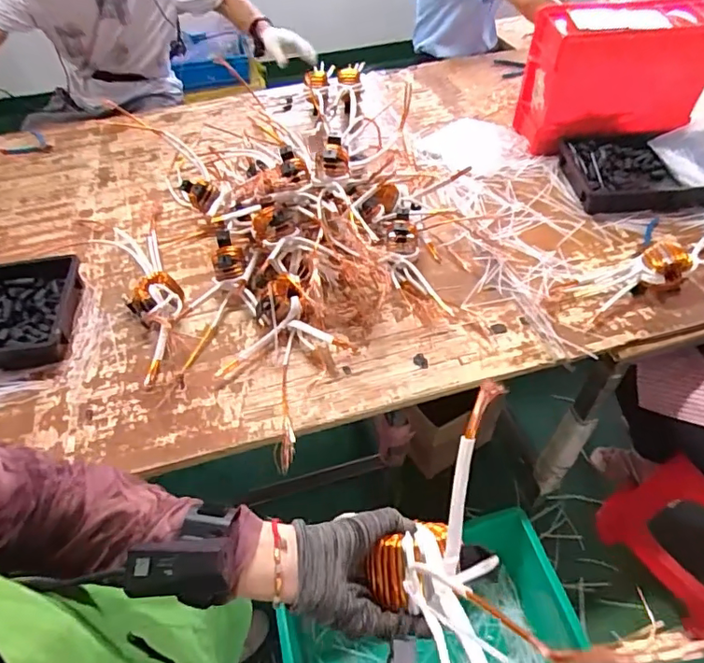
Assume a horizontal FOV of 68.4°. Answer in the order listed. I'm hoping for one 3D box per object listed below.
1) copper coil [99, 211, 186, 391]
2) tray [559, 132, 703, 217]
[{"bbox_3d":[-0.399,-0.095,0.994,0.115,0.076,0.446,-22,52,-16],"label":"copper coil"},{"bbox_3d":[0.668,-0.366,1.173,0.346,0.053,0.233,-2,49,1],"label":"tray"}]

